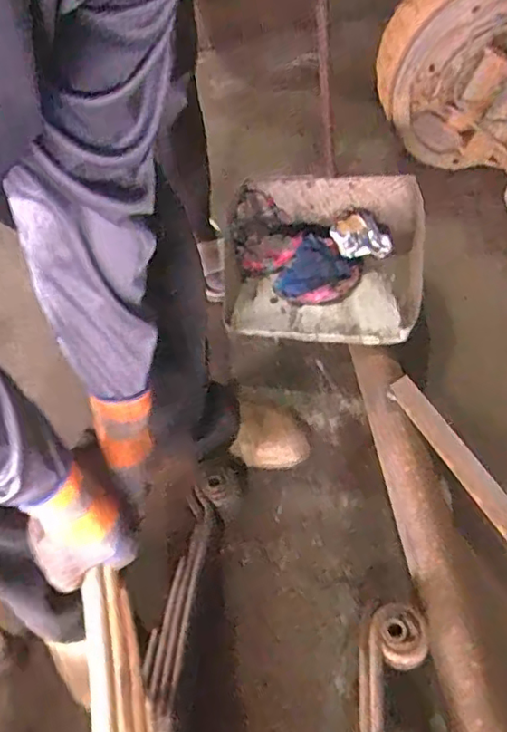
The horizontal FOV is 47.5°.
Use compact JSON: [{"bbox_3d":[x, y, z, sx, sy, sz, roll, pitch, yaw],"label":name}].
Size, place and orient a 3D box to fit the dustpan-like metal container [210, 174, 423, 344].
[{"bbox_3d":[0.107,-0.194,0.990,0.349,0.148,0.272,6,54,13],"label":"dustpan-like metal container"}]

